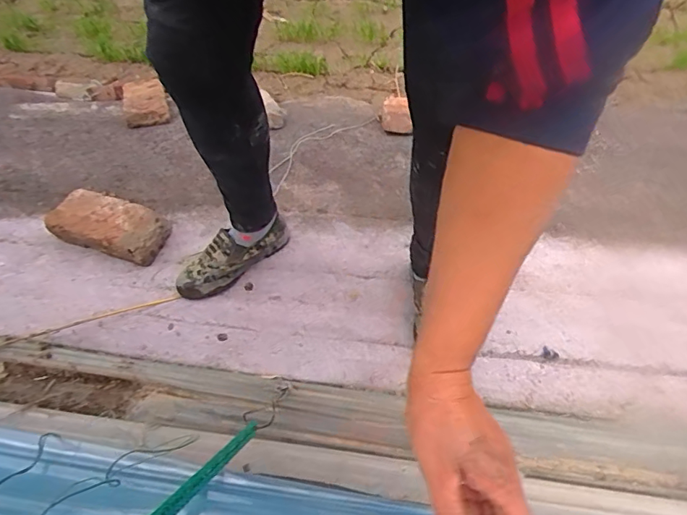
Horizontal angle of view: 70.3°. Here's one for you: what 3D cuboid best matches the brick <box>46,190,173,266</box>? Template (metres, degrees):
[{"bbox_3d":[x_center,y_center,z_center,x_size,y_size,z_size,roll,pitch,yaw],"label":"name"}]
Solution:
[{"bbox_3d":[-0.501,-0.070,1.037,0.253,0.055,0.119,13,56,15],"label":"brick"}]

